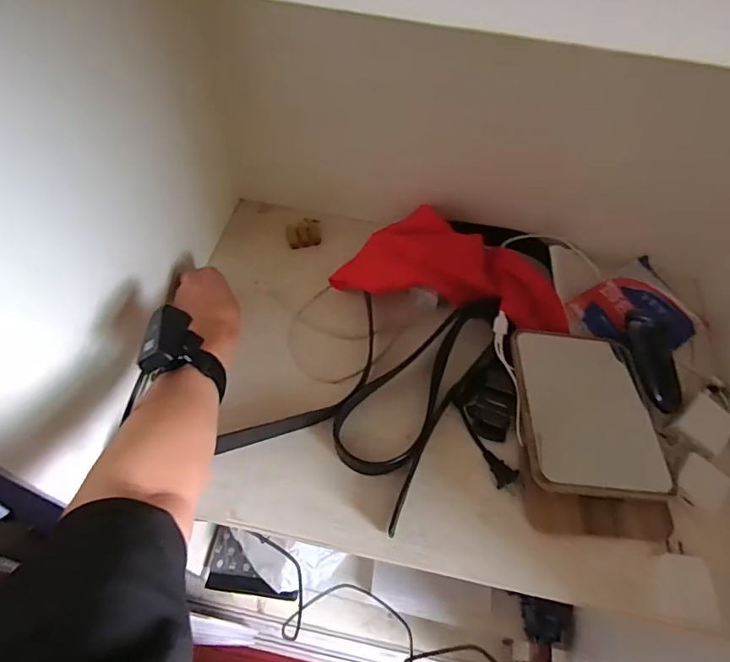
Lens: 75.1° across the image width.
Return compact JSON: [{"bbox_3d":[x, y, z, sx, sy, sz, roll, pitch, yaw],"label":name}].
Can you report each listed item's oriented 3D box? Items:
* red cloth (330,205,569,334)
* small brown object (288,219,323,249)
[{"bbox_3d":[0.123,-0.086,0.660,0.318,0.067,0.130,15,58,6],"label":"red cloth"},{"bbox_3d":[-0.093,-0.152,0.724,0.053,0.018,0.049,-10,59,-10],"label":"small brown object"}]

